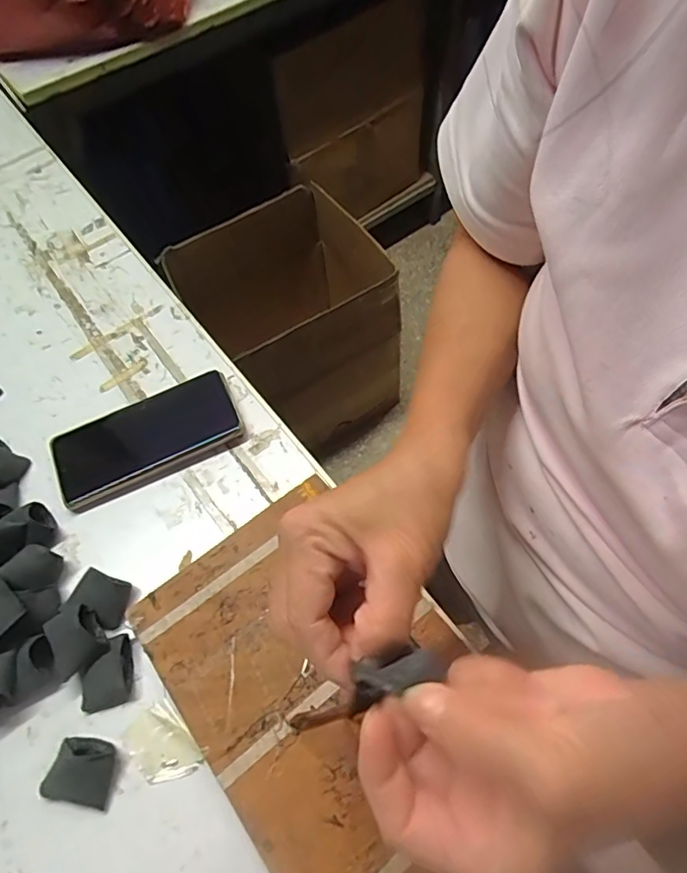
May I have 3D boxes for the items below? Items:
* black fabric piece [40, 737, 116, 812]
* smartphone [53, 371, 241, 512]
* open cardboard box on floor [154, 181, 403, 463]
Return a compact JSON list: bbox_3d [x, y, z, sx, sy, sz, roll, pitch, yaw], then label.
[{"bbox_3d":[-0.173,0.219,0.348,0.041,0.014,0.037,5,61,7],"label":"black fabric piece"},{"bbox_3d":[-0.173,0.000,0.470,0.158,0.013,0.078,-26,62,-10],"label":"smartphone"},{"bbox_3d":[-0.095,-0.226,1.179,0.355,0.412,0.341,-31,63,-13],"label":"open cardboard box on floor"}]

